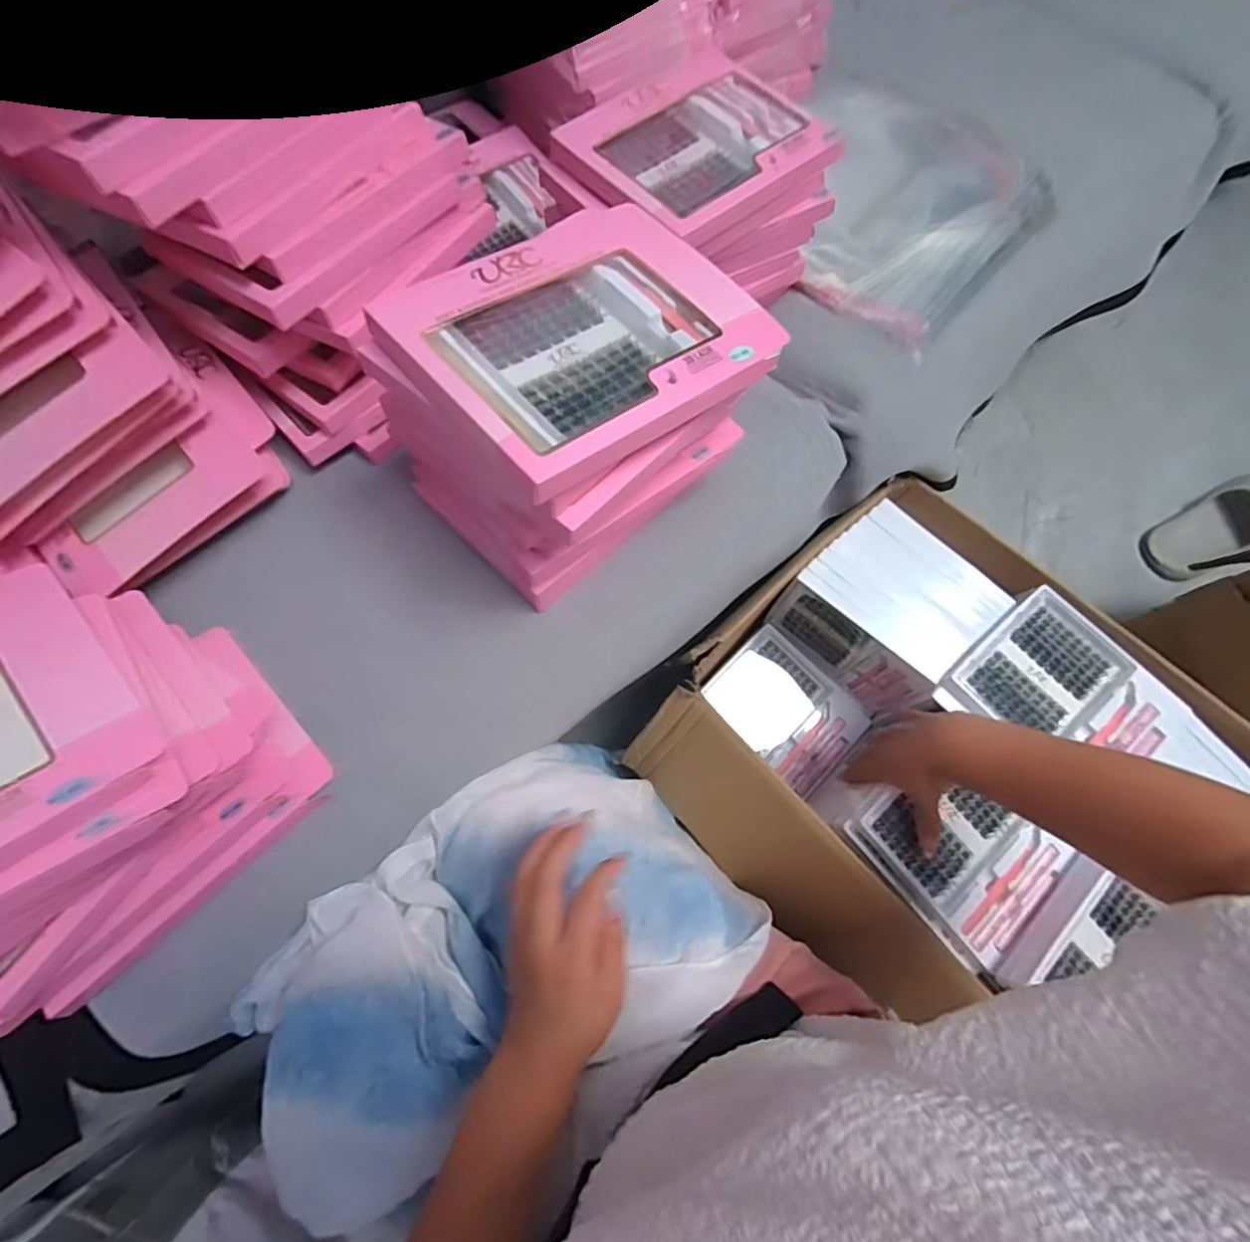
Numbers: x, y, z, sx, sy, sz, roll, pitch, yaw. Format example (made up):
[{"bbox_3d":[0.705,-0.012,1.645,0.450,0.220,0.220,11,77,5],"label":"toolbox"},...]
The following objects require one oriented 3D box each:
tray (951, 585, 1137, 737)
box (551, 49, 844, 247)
[{"bbox_3d":[0.416,0.050,0.586,0.148,0.015,0.112,-39,75,-13],"label":"tray"},{"bbox_3d":[0.061,-0.388,0.478,0.182,0.020,0.151,-39,75,-13],"label":"box"}]

